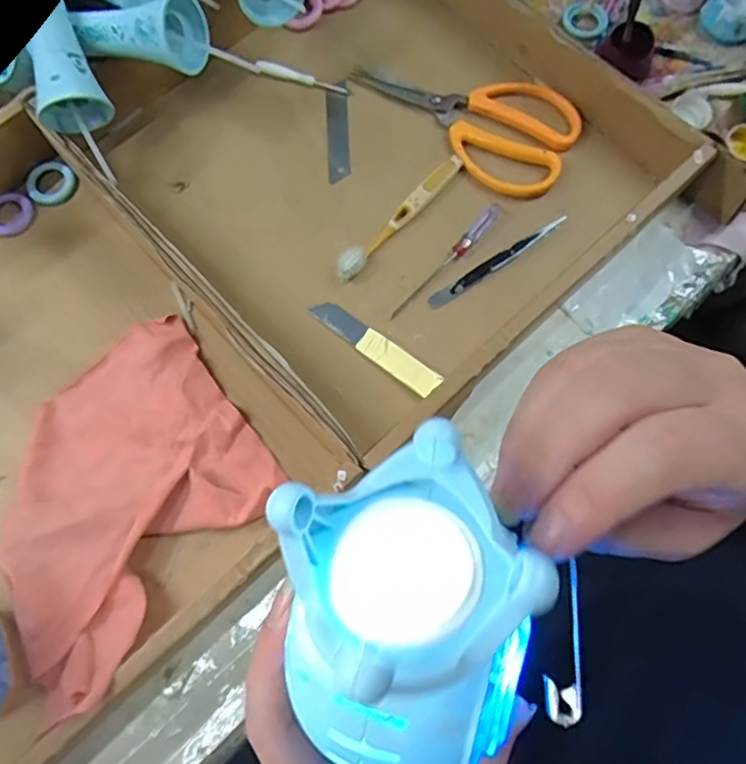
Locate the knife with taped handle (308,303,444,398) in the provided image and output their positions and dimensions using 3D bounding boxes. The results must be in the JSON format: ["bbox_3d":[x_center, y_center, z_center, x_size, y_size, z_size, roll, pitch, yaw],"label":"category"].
[{"bbox_3d":[0.002,-0.028,0.435,0.107,0.007,0.021,36,76,10],"label":"knife with taped handle"}]

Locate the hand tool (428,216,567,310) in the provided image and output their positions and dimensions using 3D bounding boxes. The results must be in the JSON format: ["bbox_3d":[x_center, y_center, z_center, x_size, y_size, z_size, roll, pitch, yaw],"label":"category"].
[{"bbox_3d":[0.092,-0.090,0.444,0.120,0.013,0.012,-33,76,-10],"label":"hand tool"}]

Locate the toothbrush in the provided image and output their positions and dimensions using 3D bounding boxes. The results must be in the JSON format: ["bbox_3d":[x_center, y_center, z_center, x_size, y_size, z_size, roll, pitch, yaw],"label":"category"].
[{"bbox_3d":[0.021,-0.129,0.458,0.019,0.014,0.137,40,77,11],"label":"toothbrush"}]

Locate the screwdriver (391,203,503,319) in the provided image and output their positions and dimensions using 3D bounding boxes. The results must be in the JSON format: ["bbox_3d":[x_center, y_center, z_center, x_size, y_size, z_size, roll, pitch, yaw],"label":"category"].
[{"bbox_3d":[0.058,-0.092,0.447,0.011,0.007,0.122,40,77,11],"label":"screwdriver"}]

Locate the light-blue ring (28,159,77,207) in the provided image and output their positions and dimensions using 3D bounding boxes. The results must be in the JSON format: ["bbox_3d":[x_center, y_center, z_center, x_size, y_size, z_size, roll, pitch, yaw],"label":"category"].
[{"bbox_3d":[-0.256,-0.158,0.477,0.034,0.004,0.036,0,88,-6],"label":"light-blue ring"}]

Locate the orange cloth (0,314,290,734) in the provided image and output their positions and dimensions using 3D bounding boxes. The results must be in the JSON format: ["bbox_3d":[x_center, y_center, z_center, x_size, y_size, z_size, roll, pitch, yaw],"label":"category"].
[{"bbox_3d":[-0.166,0.070,0.382,0.185,0.051,0.192,-35,76,-10],"label":"orange cloth"}]

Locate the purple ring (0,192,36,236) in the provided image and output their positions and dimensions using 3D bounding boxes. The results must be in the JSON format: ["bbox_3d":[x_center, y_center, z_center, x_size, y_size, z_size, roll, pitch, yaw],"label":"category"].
[{"bbox_3d":[-0.286,-0.133,0.467,0.036,0.012,0.031,-39,77,-11],"label":"purple ring"}]

